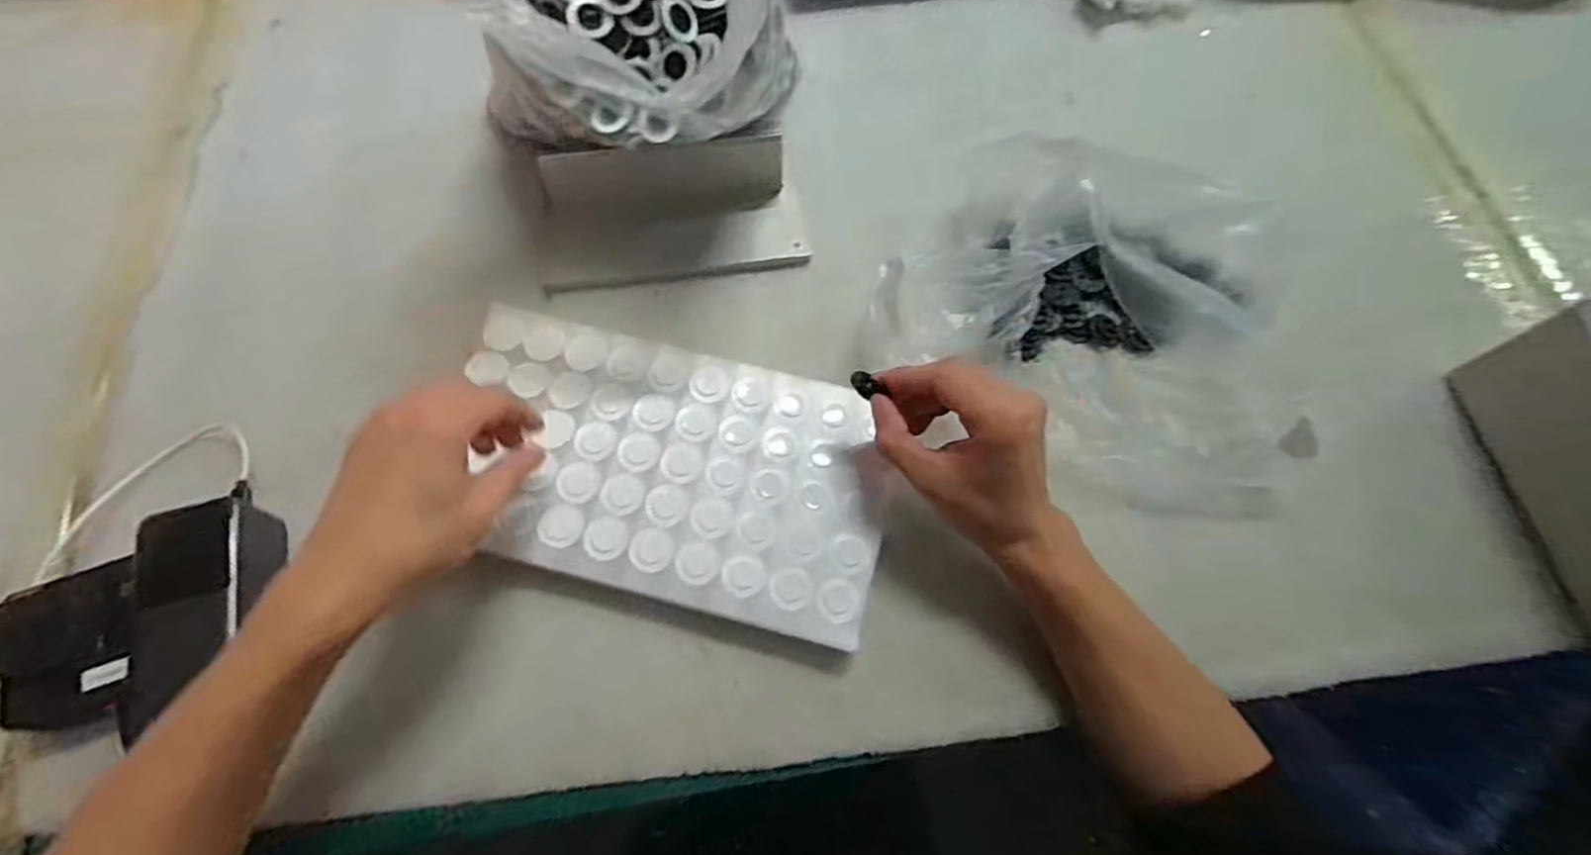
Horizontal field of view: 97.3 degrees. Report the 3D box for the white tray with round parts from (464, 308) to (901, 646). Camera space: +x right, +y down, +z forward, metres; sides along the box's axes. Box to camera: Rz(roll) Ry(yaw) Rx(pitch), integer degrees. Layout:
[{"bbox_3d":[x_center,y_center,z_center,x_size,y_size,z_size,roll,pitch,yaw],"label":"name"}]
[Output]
[{"bbox_3d":[-0.081,0.023,0.441,0.277,0.009,0.156,14,66,4],"label":"white tray with round parts"}]

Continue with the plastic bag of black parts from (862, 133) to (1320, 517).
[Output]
[{"bbox_3d":[0.224,-0.084,0.481,0.294,0.078,0.234,32,69,12],"label":"plastic bag of black parts"}]

